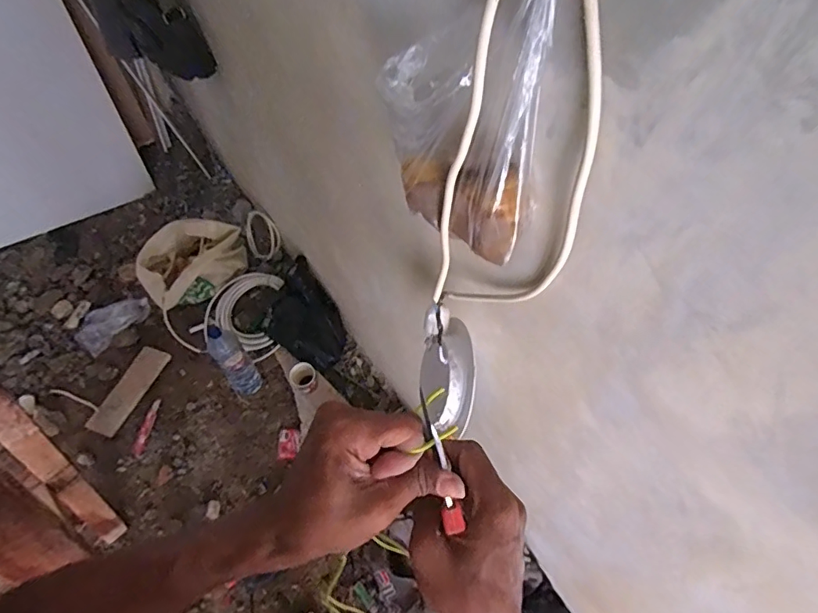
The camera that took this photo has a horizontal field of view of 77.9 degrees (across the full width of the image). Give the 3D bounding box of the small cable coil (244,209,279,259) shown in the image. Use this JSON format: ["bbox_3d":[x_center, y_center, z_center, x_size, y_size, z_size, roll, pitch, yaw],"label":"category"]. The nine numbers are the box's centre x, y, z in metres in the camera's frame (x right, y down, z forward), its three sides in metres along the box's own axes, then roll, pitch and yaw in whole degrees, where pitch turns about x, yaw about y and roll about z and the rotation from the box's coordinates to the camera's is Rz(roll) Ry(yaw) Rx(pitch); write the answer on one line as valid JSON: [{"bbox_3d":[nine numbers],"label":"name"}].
[{"bbox_3d":[-0.521,-0.253,1.790,0.129,0.169,0.024,-15,16,21],"label":"small cable coil"}]

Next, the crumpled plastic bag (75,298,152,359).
[{"bbox_3d":[-0.988,0.052,1.694,0.246,0.054,0.124,-33,61,-2],"label":"crumpled plastic bag"}]

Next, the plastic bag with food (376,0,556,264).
[{"bbox_3d":[0.047,-0.171,0.442,0.064,0.242,0.169,-40,64,-21],"label":"plastic bag with food"}]

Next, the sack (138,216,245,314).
[{"bbox_3d":[-0.741,-0.162,1.734,0.355,0.157,0.206,-39,64,-21],"label":"sack"}]

